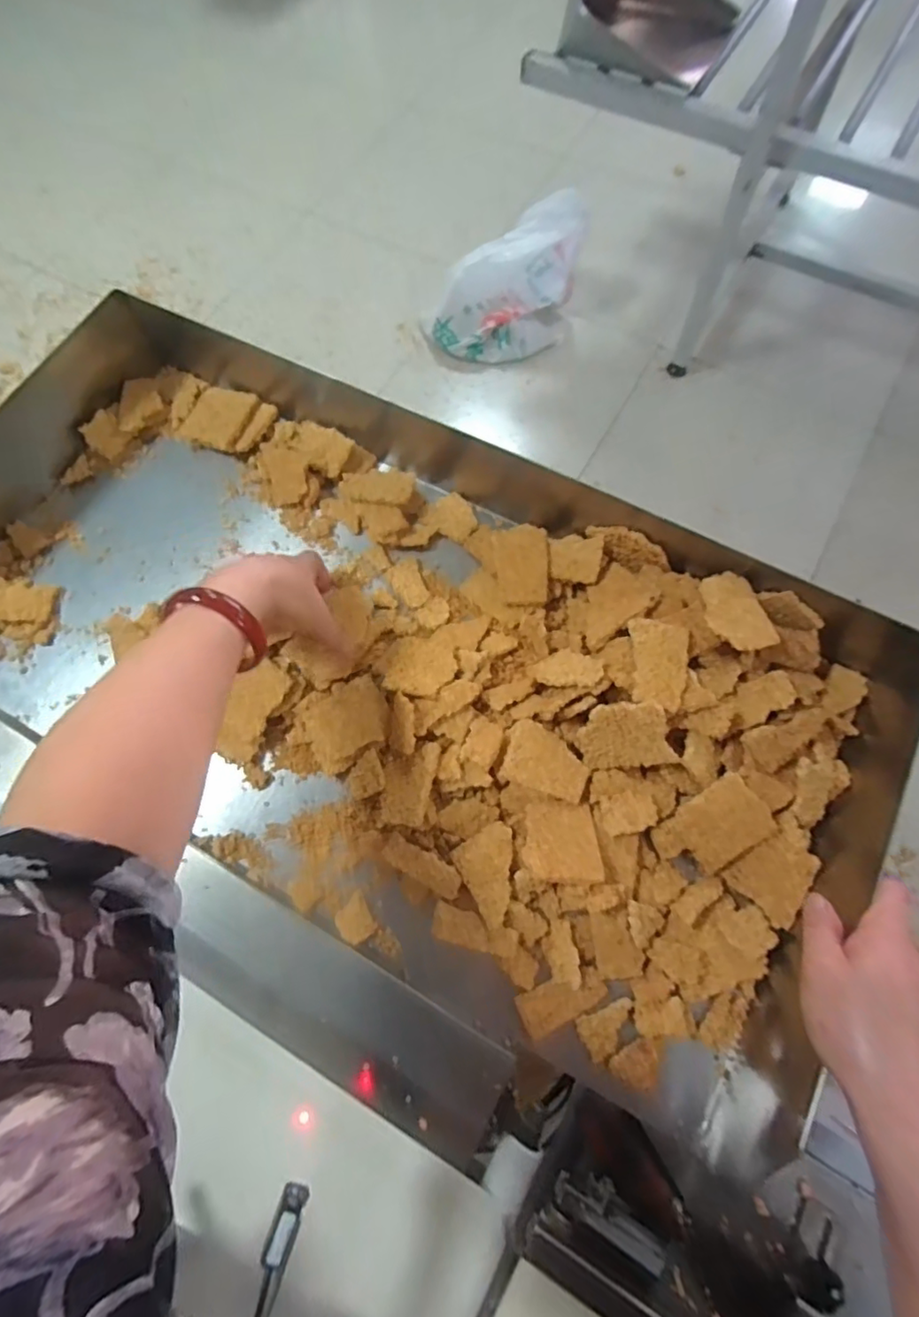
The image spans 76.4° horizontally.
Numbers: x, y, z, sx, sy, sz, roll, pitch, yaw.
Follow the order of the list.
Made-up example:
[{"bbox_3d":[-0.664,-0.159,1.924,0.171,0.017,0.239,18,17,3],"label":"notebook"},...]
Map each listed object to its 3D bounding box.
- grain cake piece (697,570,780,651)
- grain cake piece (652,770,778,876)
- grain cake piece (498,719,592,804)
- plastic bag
[{"bbox_3d":[0.215,-0.036,0.455,0.042,0.009,0.067,-23,71,-6],"label":"grain cake piece"},{"bbox_3d":[0.197,0.133,0.453,0.084,0.009,0.053,-42,75,13],"label":"grain cake piece"},{"bbox_3d":[0.071,0.083,0.475,0.067,0.012,0.051,14,72,7],"label":"grain cake piece"},{"bbox_3d":[0.106,-0.930,1.477,0.385,0.301,0.195,-15,71,-3],"label":"plastic bag"}]

